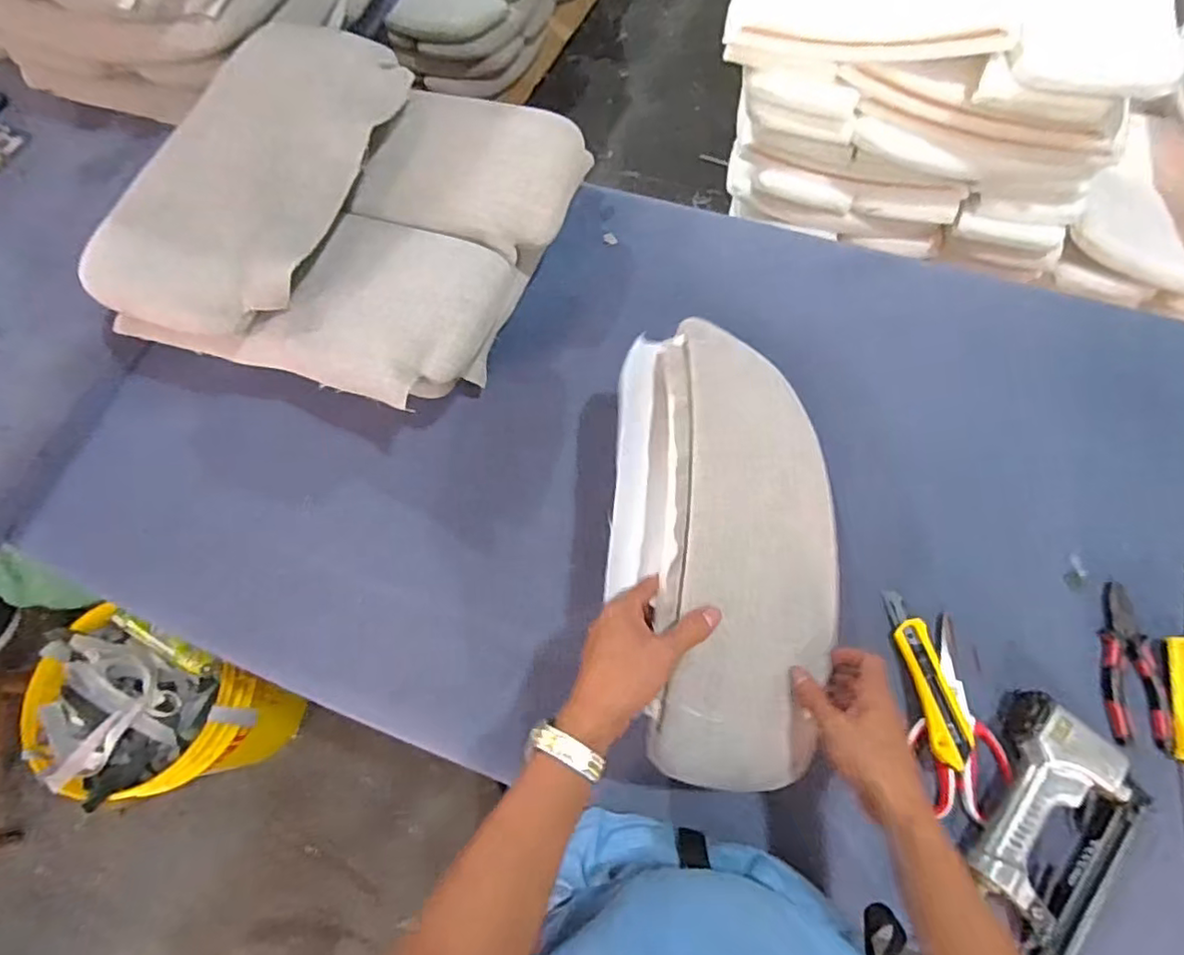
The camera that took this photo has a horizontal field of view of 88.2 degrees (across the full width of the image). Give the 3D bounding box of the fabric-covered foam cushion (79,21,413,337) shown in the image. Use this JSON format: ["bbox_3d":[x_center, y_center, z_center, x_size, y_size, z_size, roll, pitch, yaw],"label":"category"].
[{"bbox_3d":[-0.384,-0.352,0.696,0.212,0.049,0.420,14,69,8],"label":"fabric-covered foam cushion"}]

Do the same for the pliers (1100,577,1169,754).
[{"bbox_3d":[0.536,0.185,0.610,0.051,0.013,0.153,8,68,5],"label":"pliers"}]

